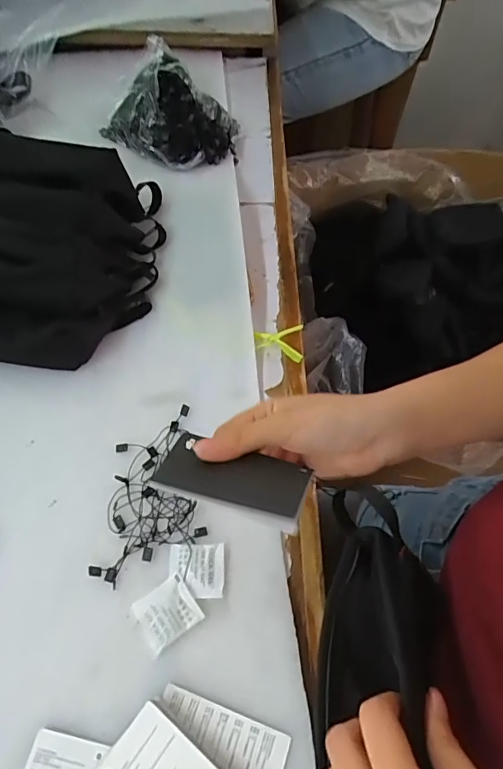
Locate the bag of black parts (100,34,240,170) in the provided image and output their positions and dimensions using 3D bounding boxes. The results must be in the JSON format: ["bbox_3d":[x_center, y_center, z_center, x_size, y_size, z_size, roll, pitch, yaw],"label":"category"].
[{"bbox_3d":[-0.102,-0.342,0.591,0.169,0.069,0.125,38,67,18],"label":"bag of black parts"}]

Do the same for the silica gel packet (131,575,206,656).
[{"bbox_3d":[-0.062,0.169,0.348,0.041,0.004,0.038,-31,66,-16],"label":"silica gel packet"}]

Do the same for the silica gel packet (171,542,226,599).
[{"bbox_3d":[-0.042,0.143,0.362,0.041,0.004,0.040,0,61,0],"label":"silica gel packet"}]

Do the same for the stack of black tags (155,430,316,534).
[{"bbox_3d":[-0.011,0.056,0.282,0.089,0.007,0.054,13,29,16],"label":"stack of black tags"}]

